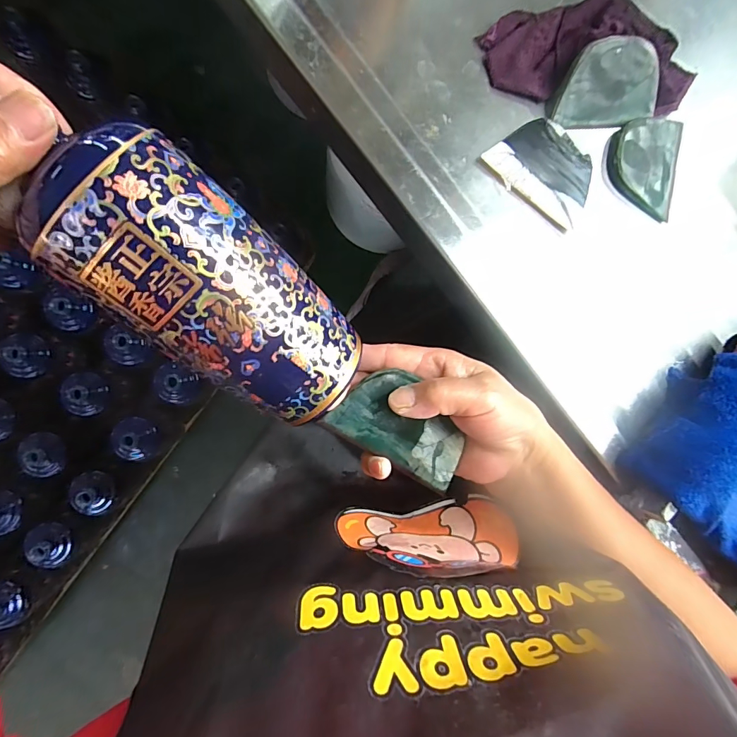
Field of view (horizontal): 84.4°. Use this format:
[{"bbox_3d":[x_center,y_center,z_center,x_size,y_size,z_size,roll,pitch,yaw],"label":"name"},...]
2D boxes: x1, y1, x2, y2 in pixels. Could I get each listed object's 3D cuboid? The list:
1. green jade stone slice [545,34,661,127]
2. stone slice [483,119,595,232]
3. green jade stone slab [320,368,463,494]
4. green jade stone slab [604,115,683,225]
[{"bbox_3d":[0.181,-0.213,0.304,0.087,0.009,0.053,-8,123,-11],"label":"green jade stone slice"},{"bbox_3d":[0.132,-0.151,0.300,0.078,0.005,0.061,35,85,-8],"label":"stone slice"},{"bbox_3d":[0.024,0.039,0.262,0.093,0.013,0.052,36,85,-14],"label":"green jade stone slab"},{"bbox_3d":[0.217,-0.163,0.318,0.057,0.011,0.082,13,88,-9],"label":"green jade stone slab"}]

